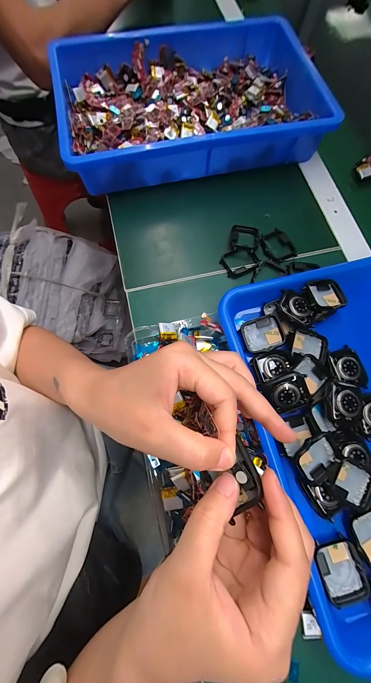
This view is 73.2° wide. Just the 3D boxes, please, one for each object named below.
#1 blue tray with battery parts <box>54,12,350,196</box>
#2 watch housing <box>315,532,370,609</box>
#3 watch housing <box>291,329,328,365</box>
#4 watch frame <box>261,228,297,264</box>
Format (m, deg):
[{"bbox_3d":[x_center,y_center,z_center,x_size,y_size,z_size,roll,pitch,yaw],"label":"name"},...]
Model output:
[{"bbox_3d":[0.006,-0.378,0.392,0.385,0.067,0.297,-8,73,-5],"label":"blue tray with battery parts"},{"bbox_3d":[0.132,0.194,0.214,0.036,0.010,0.043,-14,70,-7],"label":"watch housing"},{"bbox_3d":[0.132,0.005,0.267,0.041,0.011,0.032,12,93,-6],"label":"watch housing"},{"bbox_3d":[0.122,-0.126,0.325,0.037,0.015,0.045,-19,74,-8],"label":"watch frame"}]

